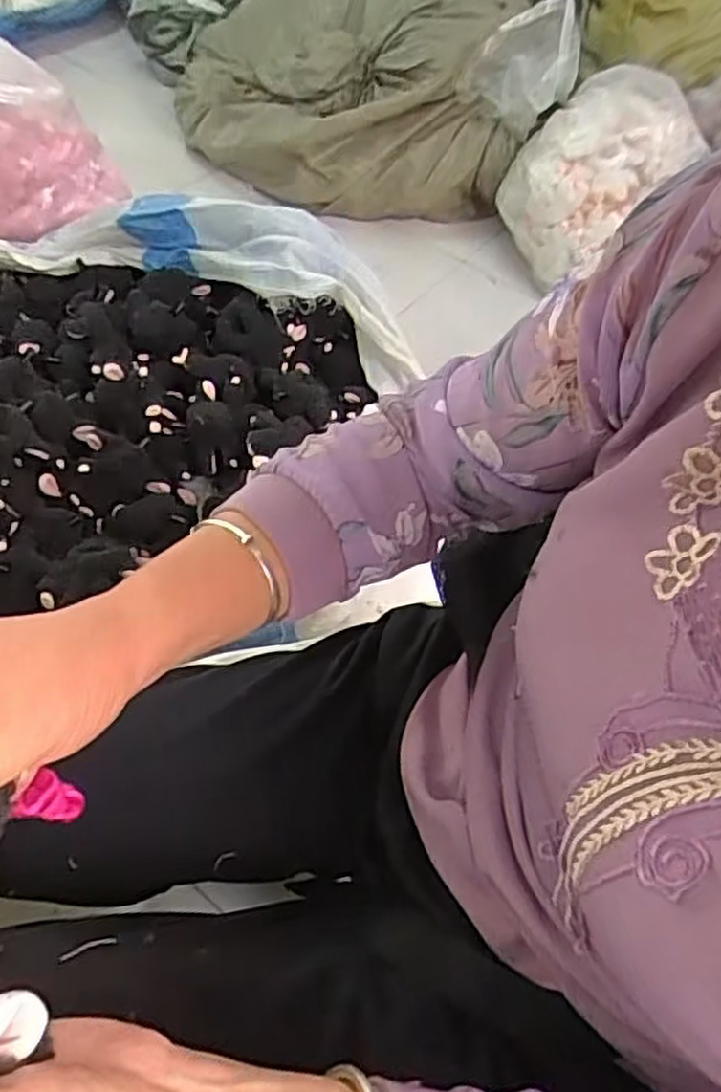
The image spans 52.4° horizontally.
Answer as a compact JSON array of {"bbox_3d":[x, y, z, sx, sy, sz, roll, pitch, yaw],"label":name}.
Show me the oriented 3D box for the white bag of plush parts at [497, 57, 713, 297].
[{"bbox_3d":[0.444,-0.712,1.405,0.317,0.286,0.273,-24,61,-20],"label":"white bag of plush parts"}]

